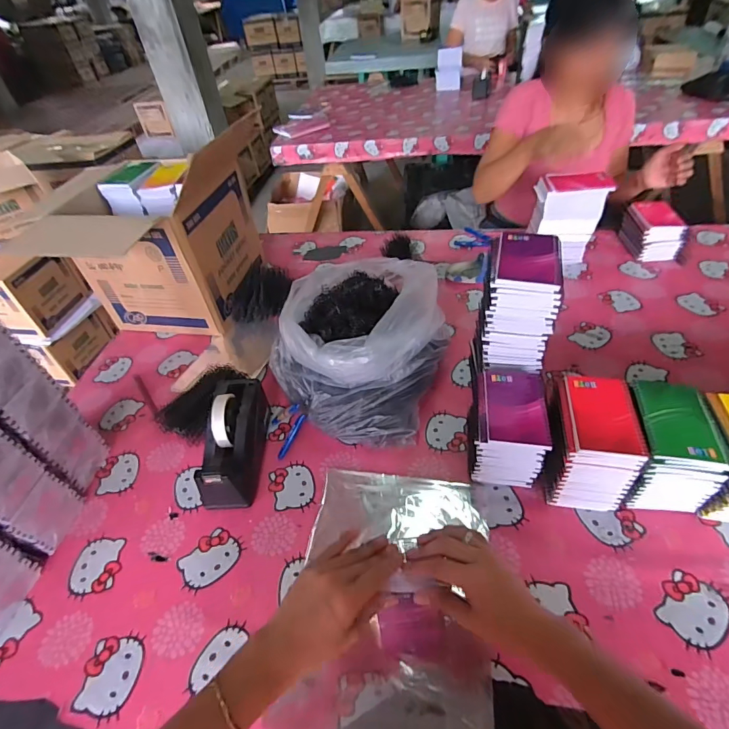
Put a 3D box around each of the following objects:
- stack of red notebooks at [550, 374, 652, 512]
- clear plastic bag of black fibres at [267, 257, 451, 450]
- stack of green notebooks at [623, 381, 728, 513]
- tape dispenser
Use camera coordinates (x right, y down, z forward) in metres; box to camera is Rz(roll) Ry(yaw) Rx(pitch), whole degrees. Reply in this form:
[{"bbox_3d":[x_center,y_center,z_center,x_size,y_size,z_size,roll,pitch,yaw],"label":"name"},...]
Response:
[{"bbox_3d":[0.330,0.119,0.610,0.099,0.143,0.144,3,45,11],"label":"stack of red notebooks"},{"bbox_3d":[0.001,-0.064,0.792,0.292,0.201,0.395,14,48,20],"label":"clear plastic bag of black fibres"},{"bbox_3d":[0.430,0.122,0.599,0.104,0.137,0.132,2,45,9],"label":"stack of green notebooks"},{"bbox_3d":[-0.219,0.121,0.689,0.082,0.122,0.204,-3,45,4],"label":"tape dispenser"}]

